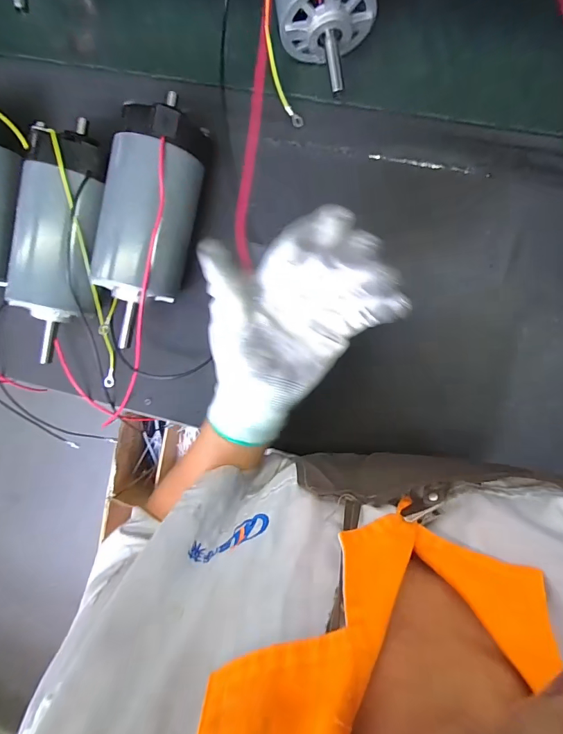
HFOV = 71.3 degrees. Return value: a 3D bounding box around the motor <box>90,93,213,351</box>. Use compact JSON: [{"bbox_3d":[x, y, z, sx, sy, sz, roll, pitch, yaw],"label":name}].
[{"bbox_3d":[-0.123,-0.130,0.365,0.064,0.073,0.217,19,98,7],"label":"motor"}]

